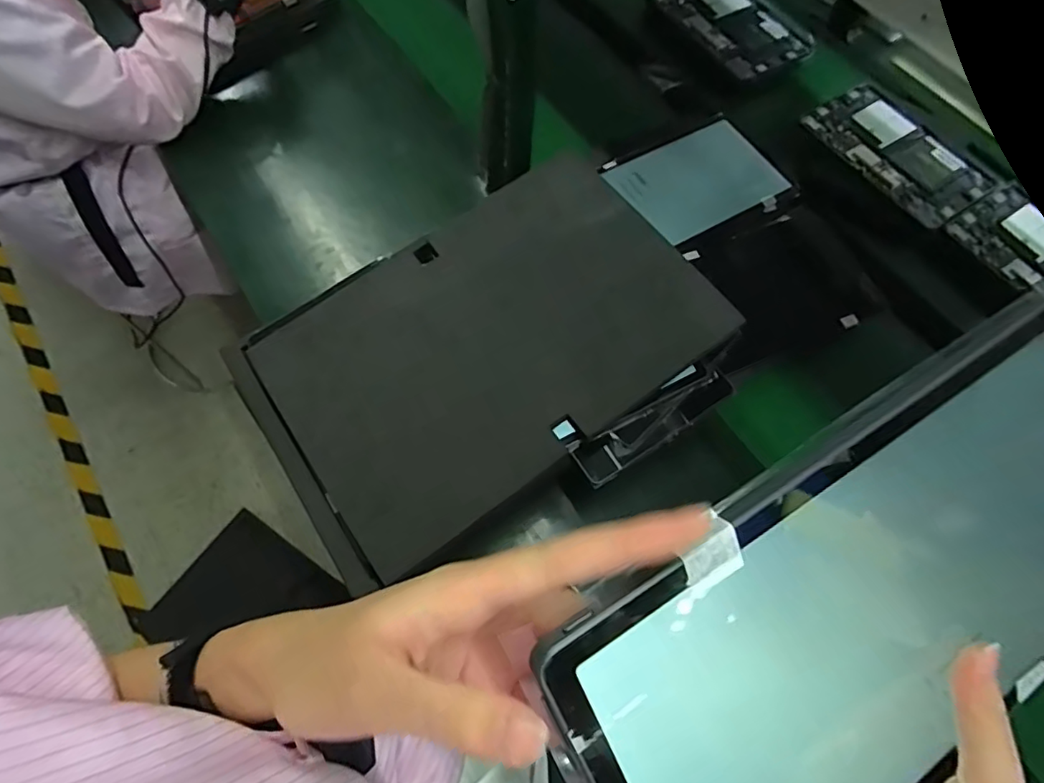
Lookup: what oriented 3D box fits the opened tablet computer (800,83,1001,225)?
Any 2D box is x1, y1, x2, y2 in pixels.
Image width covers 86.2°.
[{"bbox_3d":[0.584,-0.377,0.861,0.187,0.014,0.269,-29,71,-14],"label":"opened tablet computer"}]

